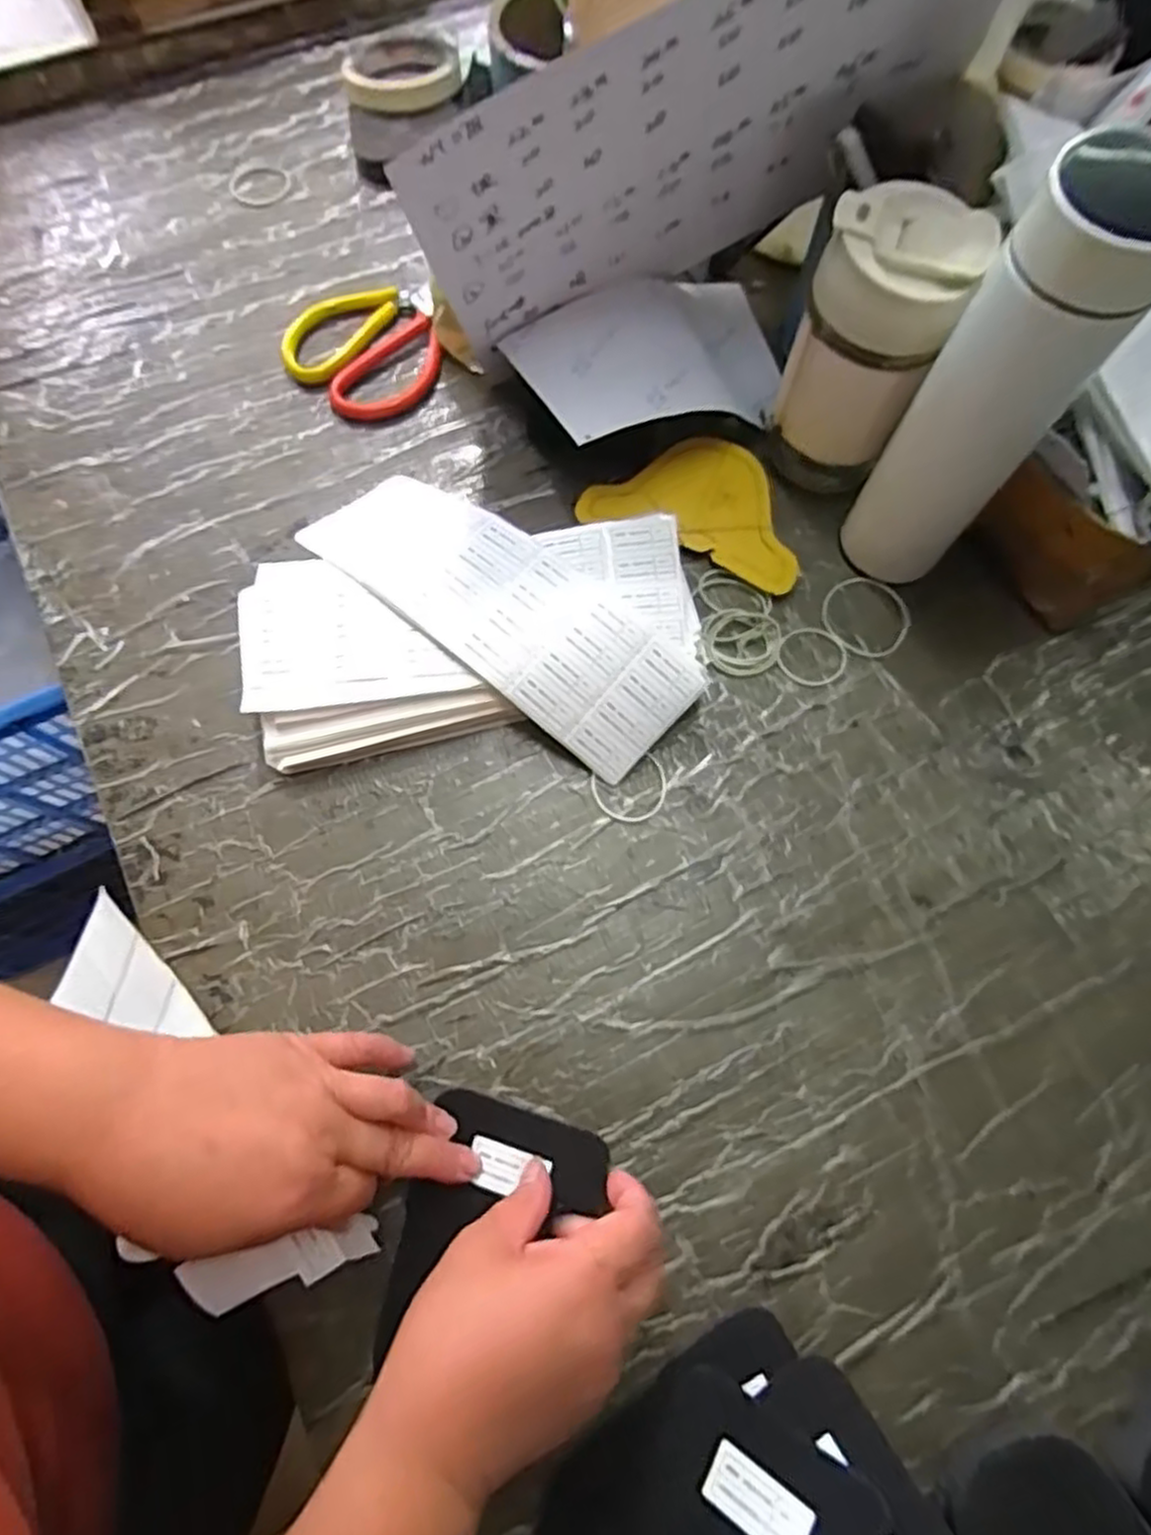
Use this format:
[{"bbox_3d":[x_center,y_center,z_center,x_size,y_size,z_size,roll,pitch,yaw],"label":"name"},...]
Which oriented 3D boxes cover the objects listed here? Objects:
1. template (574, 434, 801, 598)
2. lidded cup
[{"bbox_3d":[0.080,-0.175,0.486,0.142,0.009,0.091,17,77,3],"label":"template"},{"bbox_3d":[0.165,-0.239,0.439,0.070,0.155,0.072,0,72,-1],"label":"lidded cup"}]

